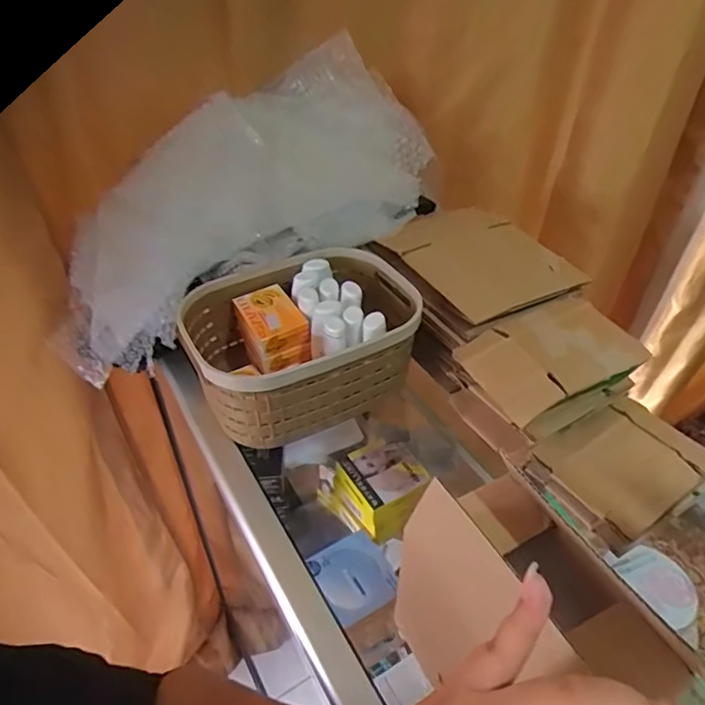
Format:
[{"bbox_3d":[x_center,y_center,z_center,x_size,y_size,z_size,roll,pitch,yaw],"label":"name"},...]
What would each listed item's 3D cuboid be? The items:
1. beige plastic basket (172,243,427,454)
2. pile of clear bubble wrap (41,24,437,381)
[{"bbox_3d":[-0.040,-0.013,0.532,0.217,0.093,0.149,-19,44,-21],"label":"beige plastic basket"},{"bbox_3d":[-0.122,-0.167,0.603,0.477,0.164,0.198,-43,54,-17],"label":"pile of clear bubble wrap"}]

